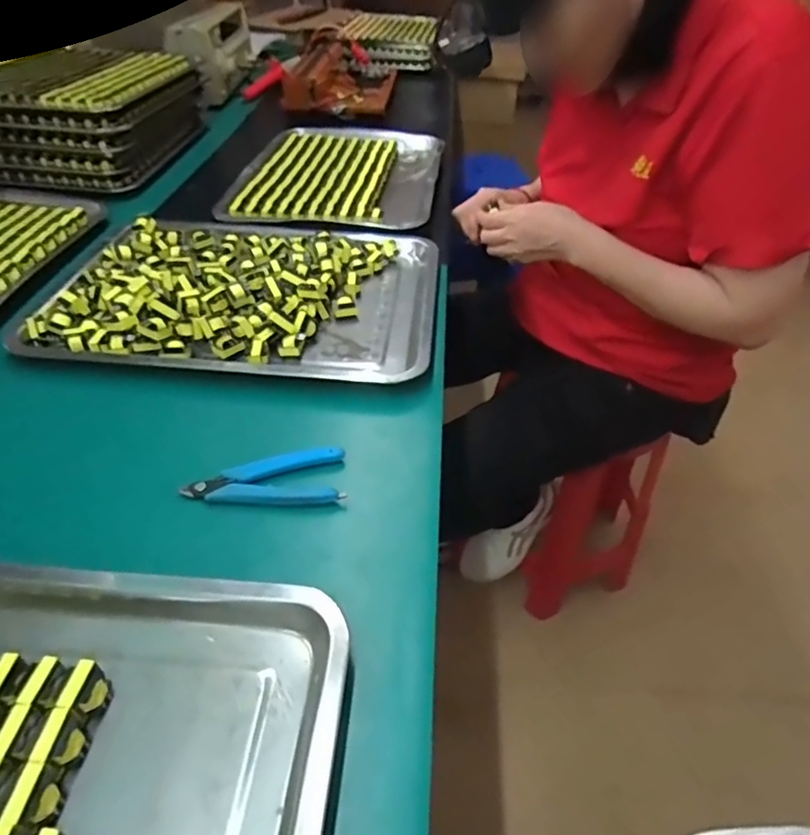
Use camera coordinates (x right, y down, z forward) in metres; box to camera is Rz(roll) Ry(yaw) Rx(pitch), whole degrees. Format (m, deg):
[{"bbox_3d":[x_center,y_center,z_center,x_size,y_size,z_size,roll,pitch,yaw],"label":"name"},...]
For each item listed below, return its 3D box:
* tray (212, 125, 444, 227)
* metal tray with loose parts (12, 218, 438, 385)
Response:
[{"bbox_3d":[-0.095,-0.375,0.879,0.290,0.023,0.397,6,42,5],"label":"tray"},{"bbox_3d":[-0.159,-0.148,0.612,0.382,0.031,0.280,4,42,2],"label":"metal tray with loose parts"}]

